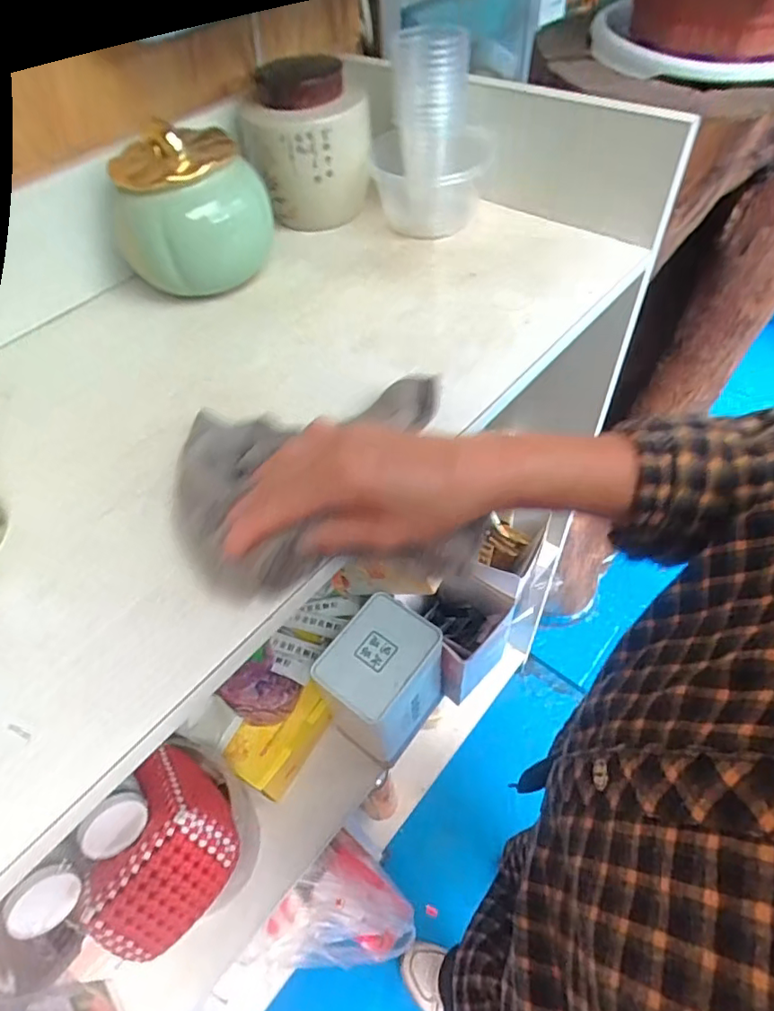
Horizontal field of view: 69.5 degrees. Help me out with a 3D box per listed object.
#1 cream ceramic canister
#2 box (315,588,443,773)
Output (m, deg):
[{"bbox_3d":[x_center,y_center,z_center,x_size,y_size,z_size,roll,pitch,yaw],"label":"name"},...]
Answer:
[{"bbox_3d":[-0.075,-0.344,0.535,0.118,0.114,0.097,-2,53,3],"label":"cream ceramic canister"},{"bbox_3d":[-0.004,0.216,0.672,0.101,0.183,0.119,29,61,24],"label":"box"}]

